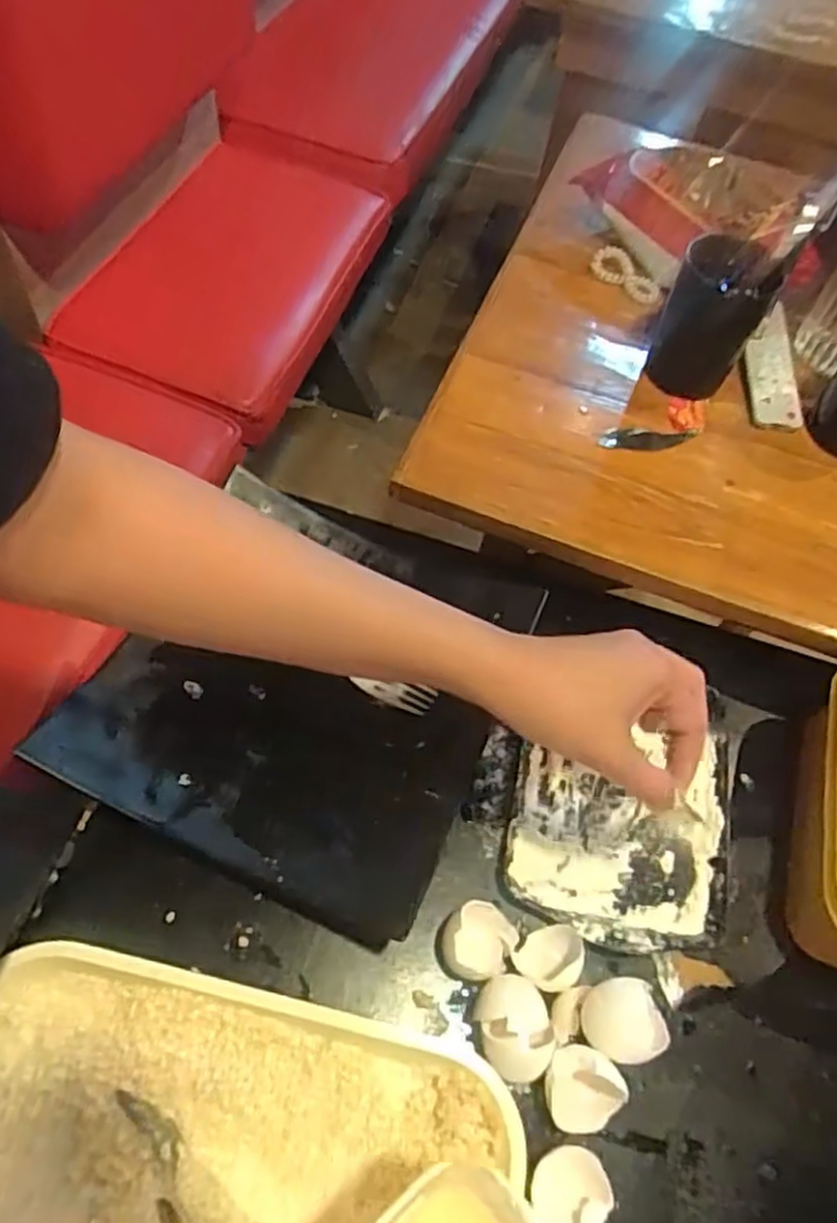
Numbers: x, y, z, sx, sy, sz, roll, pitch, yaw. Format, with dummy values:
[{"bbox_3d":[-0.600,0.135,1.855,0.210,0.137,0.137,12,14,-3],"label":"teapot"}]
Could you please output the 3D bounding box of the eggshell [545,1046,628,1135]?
[{"bbox_3d":[0.089,0.256,0.405,0.044,0.028,0.040,3,59,-5],"label":"eggshell"}]

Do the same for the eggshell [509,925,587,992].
[{"bbox_3d":[0.075,0.199,0.439,0.035,0.027,0.037,3,59,-5],"label":"eggshell"}]

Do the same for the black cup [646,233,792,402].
[{"bbox_3d":[0.229,-0.229,0.593,0.069,0.100,0.071,1,56,-2],"label":"black cup"}]

